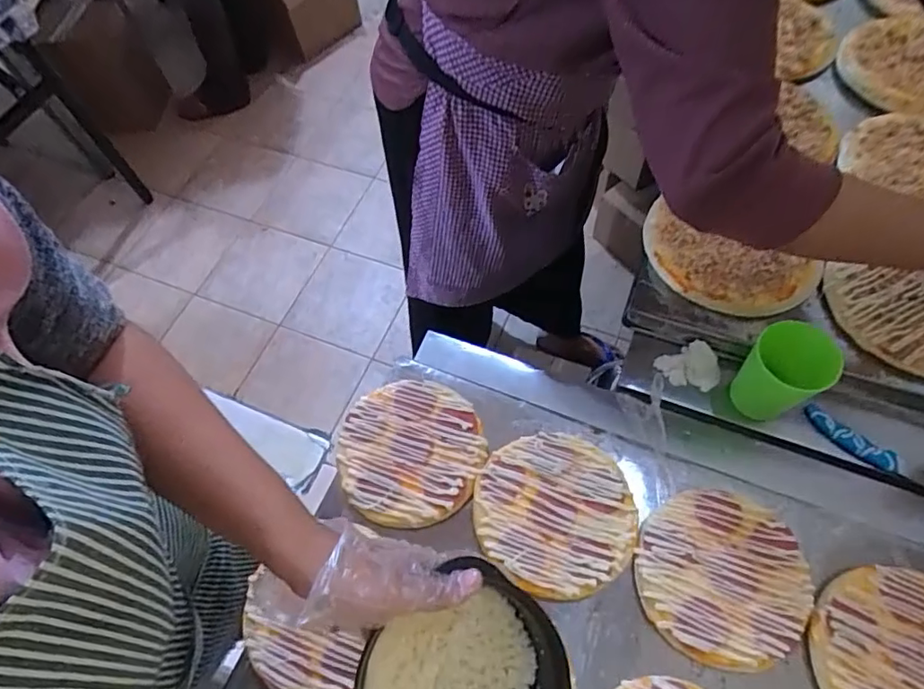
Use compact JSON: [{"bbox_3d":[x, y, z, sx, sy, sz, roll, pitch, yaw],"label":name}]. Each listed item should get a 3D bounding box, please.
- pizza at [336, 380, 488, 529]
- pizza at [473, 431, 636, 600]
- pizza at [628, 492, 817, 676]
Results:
[{"bbox_3d":[-0.052,0.109,0.571,0.144,0.012,0.146,-1,62,3],"label":"pizza"},{"bbox_3d":[0.089,0.160,0.537,0.150,0.008,0.147,-1,62,3],"label":"pizza"},{"bbox_3d":[0.233,0.206,0.499,0.146,0.006,0.141,2,62,5],"label":"pizza"}]

